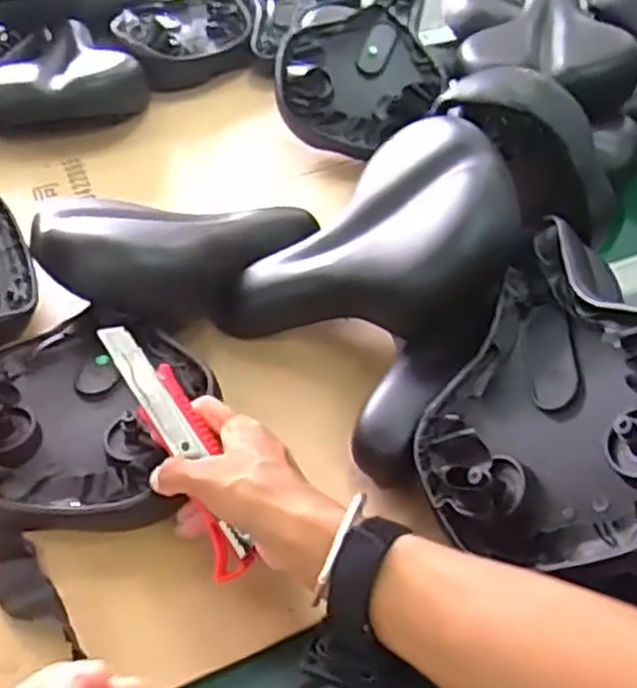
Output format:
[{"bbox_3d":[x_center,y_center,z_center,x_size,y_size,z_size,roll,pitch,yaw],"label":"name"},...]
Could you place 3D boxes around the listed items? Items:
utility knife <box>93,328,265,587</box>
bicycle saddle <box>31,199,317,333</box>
[{"bbox_3d":[-0.084,0.063,0.455,0.030,0.020,0.171,-26,81,-21],"label":"utility knife"},{"bbox_3d":[-0.103,-0.094,0.617,0.122,0.088,0.227,34,57,29],"label":"bicycle saddle"}]

